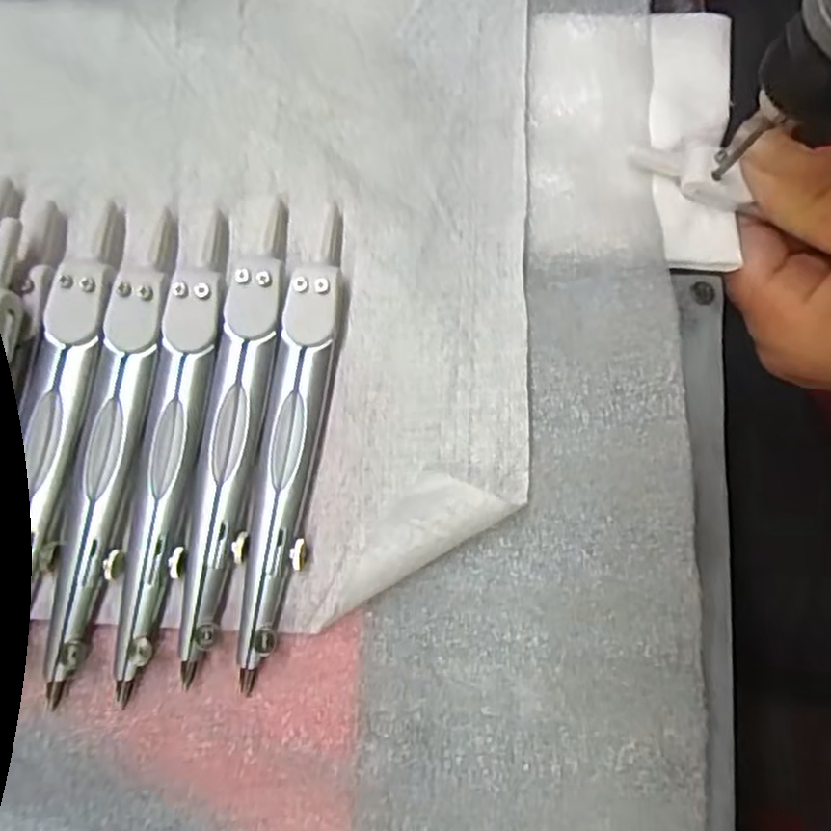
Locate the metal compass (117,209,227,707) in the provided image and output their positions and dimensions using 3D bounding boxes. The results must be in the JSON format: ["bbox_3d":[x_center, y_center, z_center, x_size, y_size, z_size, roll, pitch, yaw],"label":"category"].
[{"bbox_3d":[-0.064,0.007,0.186,0.016,0.007,0.122,6,78,-5],"label":"metal compass"}]

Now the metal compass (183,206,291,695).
[{"bbox_3d":[-0.048,0.003,0.188,0.015,0.008,0.124,8,78,-5],"label":"metal compass"}]

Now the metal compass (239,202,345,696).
[{"bbox_3d":[-0.033,0.005,0.189,0.015,0.007,0.123,8,78,-5],"label":"metal compass"}]

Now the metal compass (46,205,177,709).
[{"bbox_3d":[-0.080,0.005,0.186,0.015,0.006,0.124,7,78,-5],"label":"metal compass"}]

